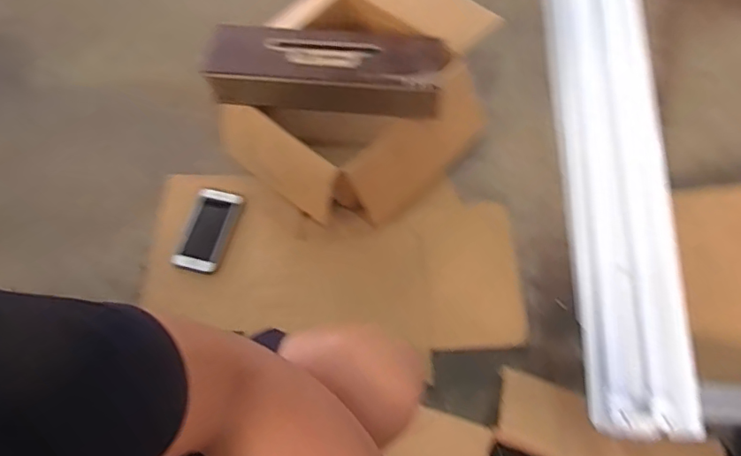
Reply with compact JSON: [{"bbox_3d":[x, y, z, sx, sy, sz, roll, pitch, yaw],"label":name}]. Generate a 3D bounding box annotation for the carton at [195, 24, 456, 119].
[{"bbox_3d":[-0.076,-0.256,0.902,0.387,0.077,0.119,9,65,7],"label":"carton"}]

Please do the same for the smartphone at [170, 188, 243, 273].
[{"bbox_3d":[-0.292,0.004,0.995,0.086,0.013,0.152,12,74,18],"label":"smartphone"}]

